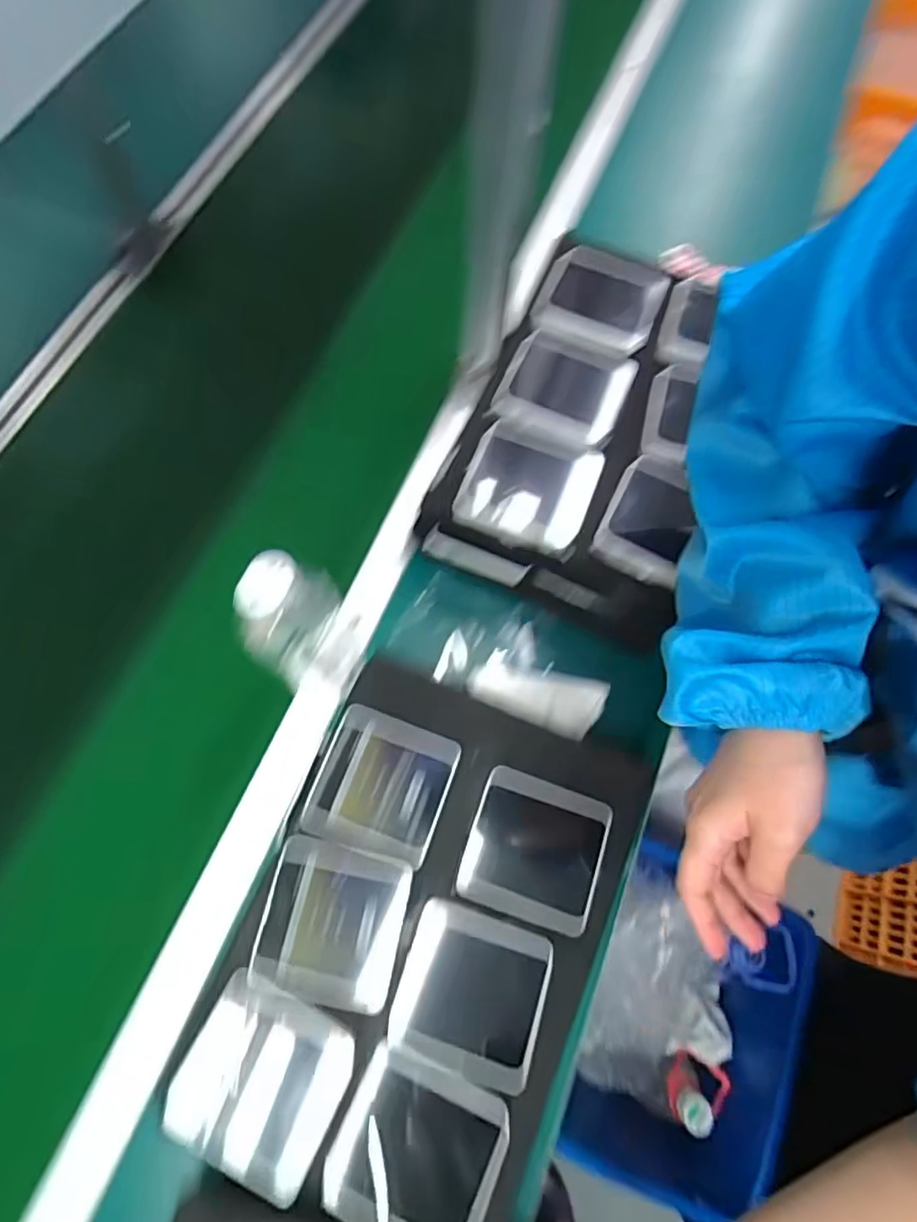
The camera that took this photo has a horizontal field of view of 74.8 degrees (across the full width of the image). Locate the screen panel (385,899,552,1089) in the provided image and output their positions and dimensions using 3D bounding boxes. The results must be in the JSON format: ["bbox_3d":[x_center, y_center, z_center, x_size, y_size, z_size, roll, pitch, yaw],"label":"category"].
[{"bbox_3d":[0.010,0.266,0.418,0.097,0.013,0.098,17,66,7],"label":"screen panel"}]

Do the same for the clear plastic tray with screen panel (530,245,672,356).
[{"bbox_3d":[0.132,-0.293,0.563,0.111,0.022,0.106,17,66,7],"label":"clear plastic tray with screen panel"}]

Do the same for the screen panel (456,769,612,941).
[{"bbox_3d":[0.058,0.177,0.448,0.097,0.009,0.098,18,66,7],"label":"screen panel"}]

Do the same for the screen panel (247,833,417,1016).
[{"bbox_3d":[-0.090,0.221,0.428,0.096,0.012,0.099,12,66,4],"label":"screen panel"}]

